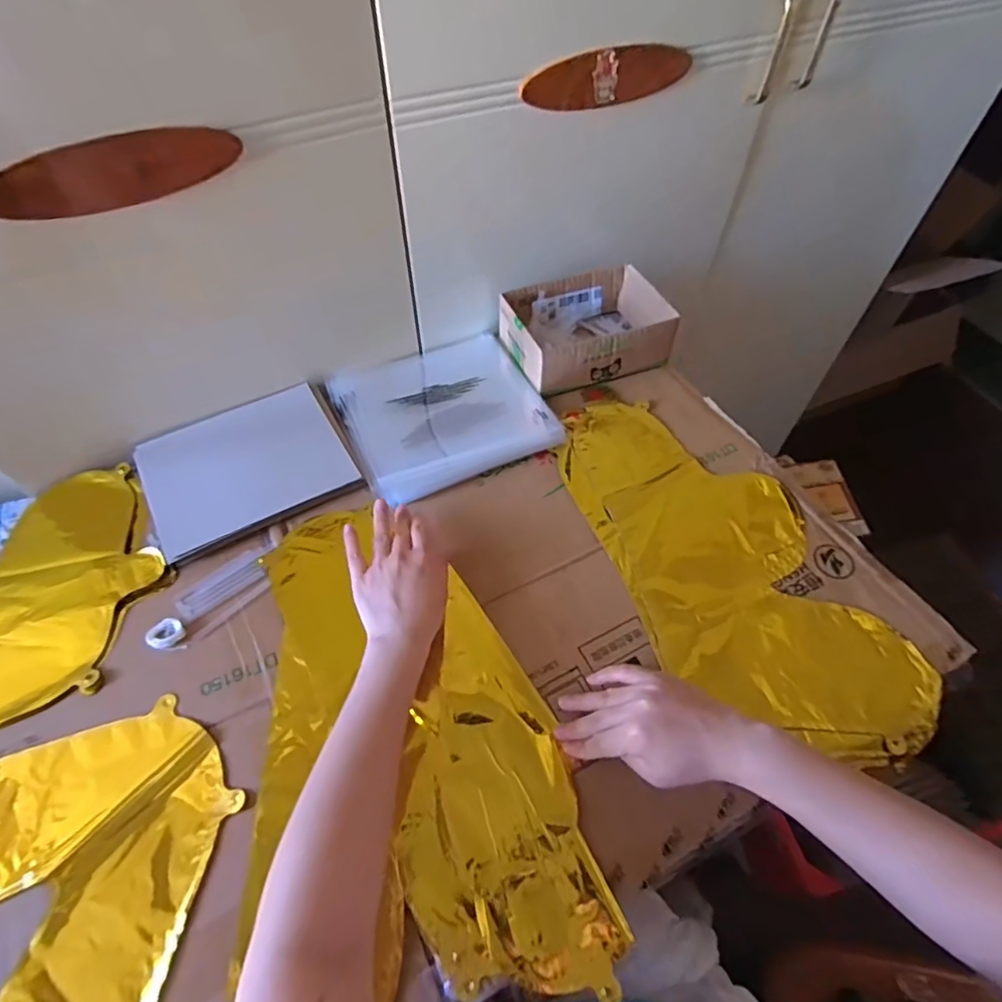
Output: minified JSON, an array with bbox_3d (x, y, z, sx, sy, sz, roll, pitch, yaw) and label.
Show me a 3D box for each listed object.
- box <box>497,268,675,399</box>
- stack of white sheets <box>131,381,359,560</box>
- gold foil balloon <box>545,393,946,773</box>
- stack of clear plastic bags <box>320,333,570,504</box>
[{"bbox_3d":[0.104,-0.210,0.707,0.181,0.066,0.145,-19,57,-14],"label":"box"},{"bbox_3d":[-0.266,-0.040,0.607,0.201,0.011,0.161,-24,59,-16],"label":"stack of white sheets"},{"bbox_3d":[0.213,0.045,0.558,0.209,0.015,0.410,-17,57,-12],"label":"gold foil balloon"},{"bbox_3d":[-0.068,-0.109,0.661,0.220,0.017,0.207,-23,59,-16],"label":"stack of clear plastic bags"}]

